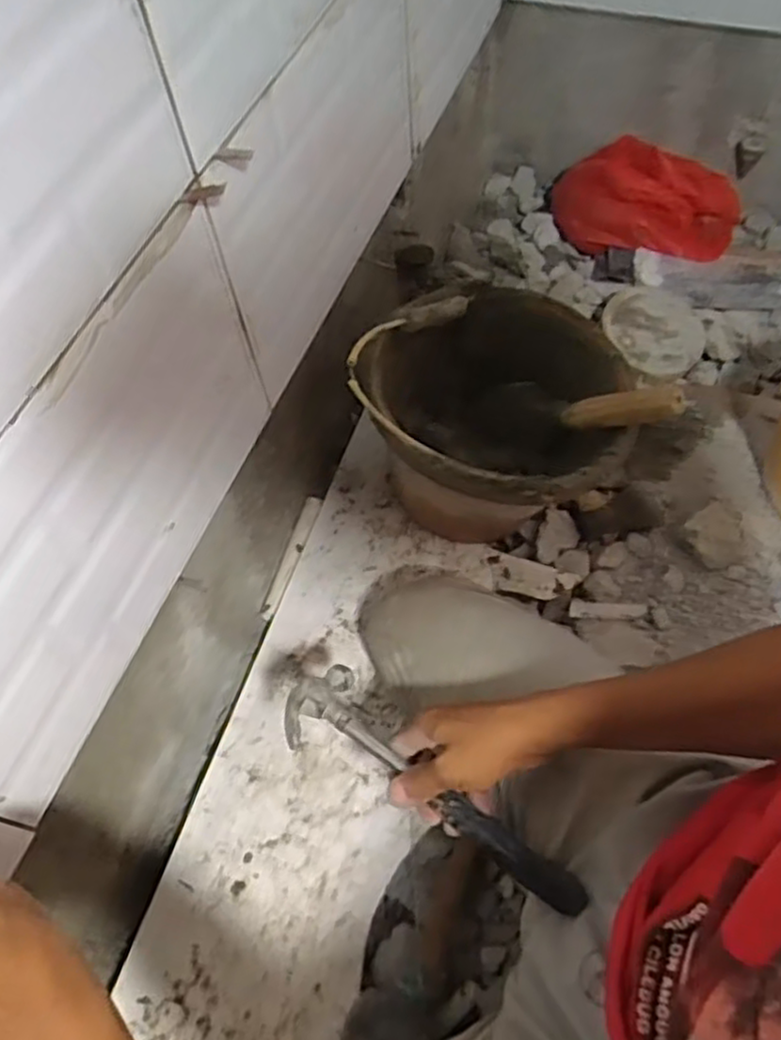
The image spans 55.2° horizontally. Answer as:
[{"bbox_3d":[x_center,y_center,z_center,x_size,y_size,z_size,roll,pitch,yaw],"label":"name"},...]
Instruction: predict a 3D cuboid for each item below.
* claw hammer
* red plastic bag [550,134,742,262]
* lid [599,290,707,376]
[{"bbox_3d":[0.030,0.215,0.593,0.272,0.046,0.079,32,66,22],"label":"claw hammer"},{"bbox_3d":[0.392,-0.499,1.151,0.282,0.153,0.106,13,61,12],"label":"red plastic bag"},{"bbox_3d":[0.388,-0.281,1.098,0.149,0.016,0.146,2,62,-5],"label":"lid"}]

